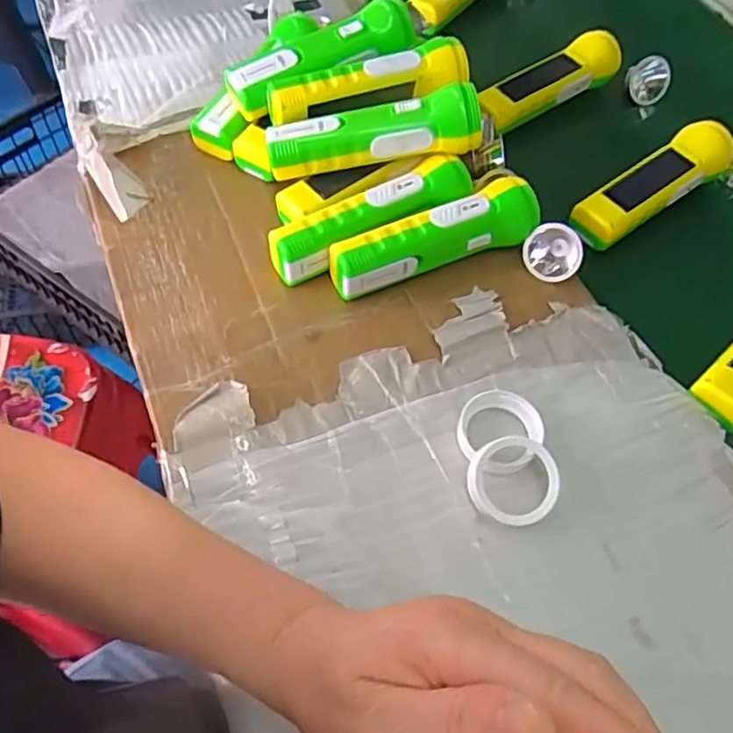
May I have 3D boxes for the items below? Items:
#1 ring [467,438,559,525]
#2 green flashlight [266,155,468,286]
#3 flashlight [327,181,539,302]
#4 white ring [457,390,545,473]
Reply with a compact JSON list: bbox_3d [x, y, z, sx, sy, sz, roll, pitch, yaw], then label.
[{"bbox_3d":[0.087,0.068,0.382,0.052,0.012,0.051,-3,76,12],"label":"ring"},{"bbox_3d":[0.004,-0.110,0.488,0.160,0.049,0.042,-22,60,-12],"label":"green flashlight"},{"bbox_3d":[0.049,-0.096,0.484,0.161,0.050,0.046,-17,60,-10],"label":"flashlight"},{"bbox_3d":[0.085,0.042,0.414,0.052,0.019,0.051,-1,59,1],"label":"white ring"}]

